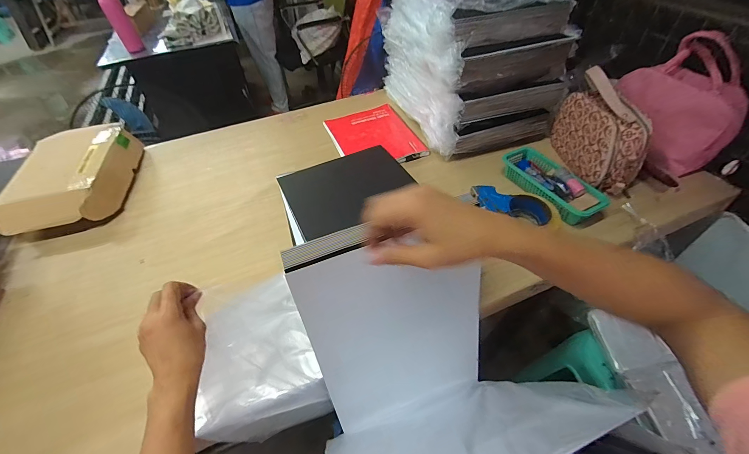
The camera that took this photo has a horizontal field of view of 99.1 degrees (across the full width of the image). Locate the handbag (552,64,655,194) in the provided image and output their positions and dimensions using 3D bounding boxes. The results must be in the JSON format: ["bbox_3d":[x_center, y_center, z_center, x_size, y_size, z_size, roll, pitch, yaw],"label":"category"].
[{"bbox_3d":[0.491,-0.210,0.692,0.079,0.179,0.226,-7,49,-2],"label":"handbag"}]

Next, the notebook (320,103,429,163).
[{"bbox_3d":[-0.006,-0.264,0.903,0.222,0.011,0.295,-18,50,-11],"label":"notebook"}]

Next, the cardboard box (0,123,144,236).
[{"bbox_3d":[-0.743,-0.135,0.800,0.235,0.083,0.363,-16,50,-9],"label":"cardboard box"}]

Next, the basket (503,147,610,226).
[{"bbox_3d":[0.380,-0.098,0.688,0.095,0.051,0.228,-24,51,-16],"label":"basket"}]

